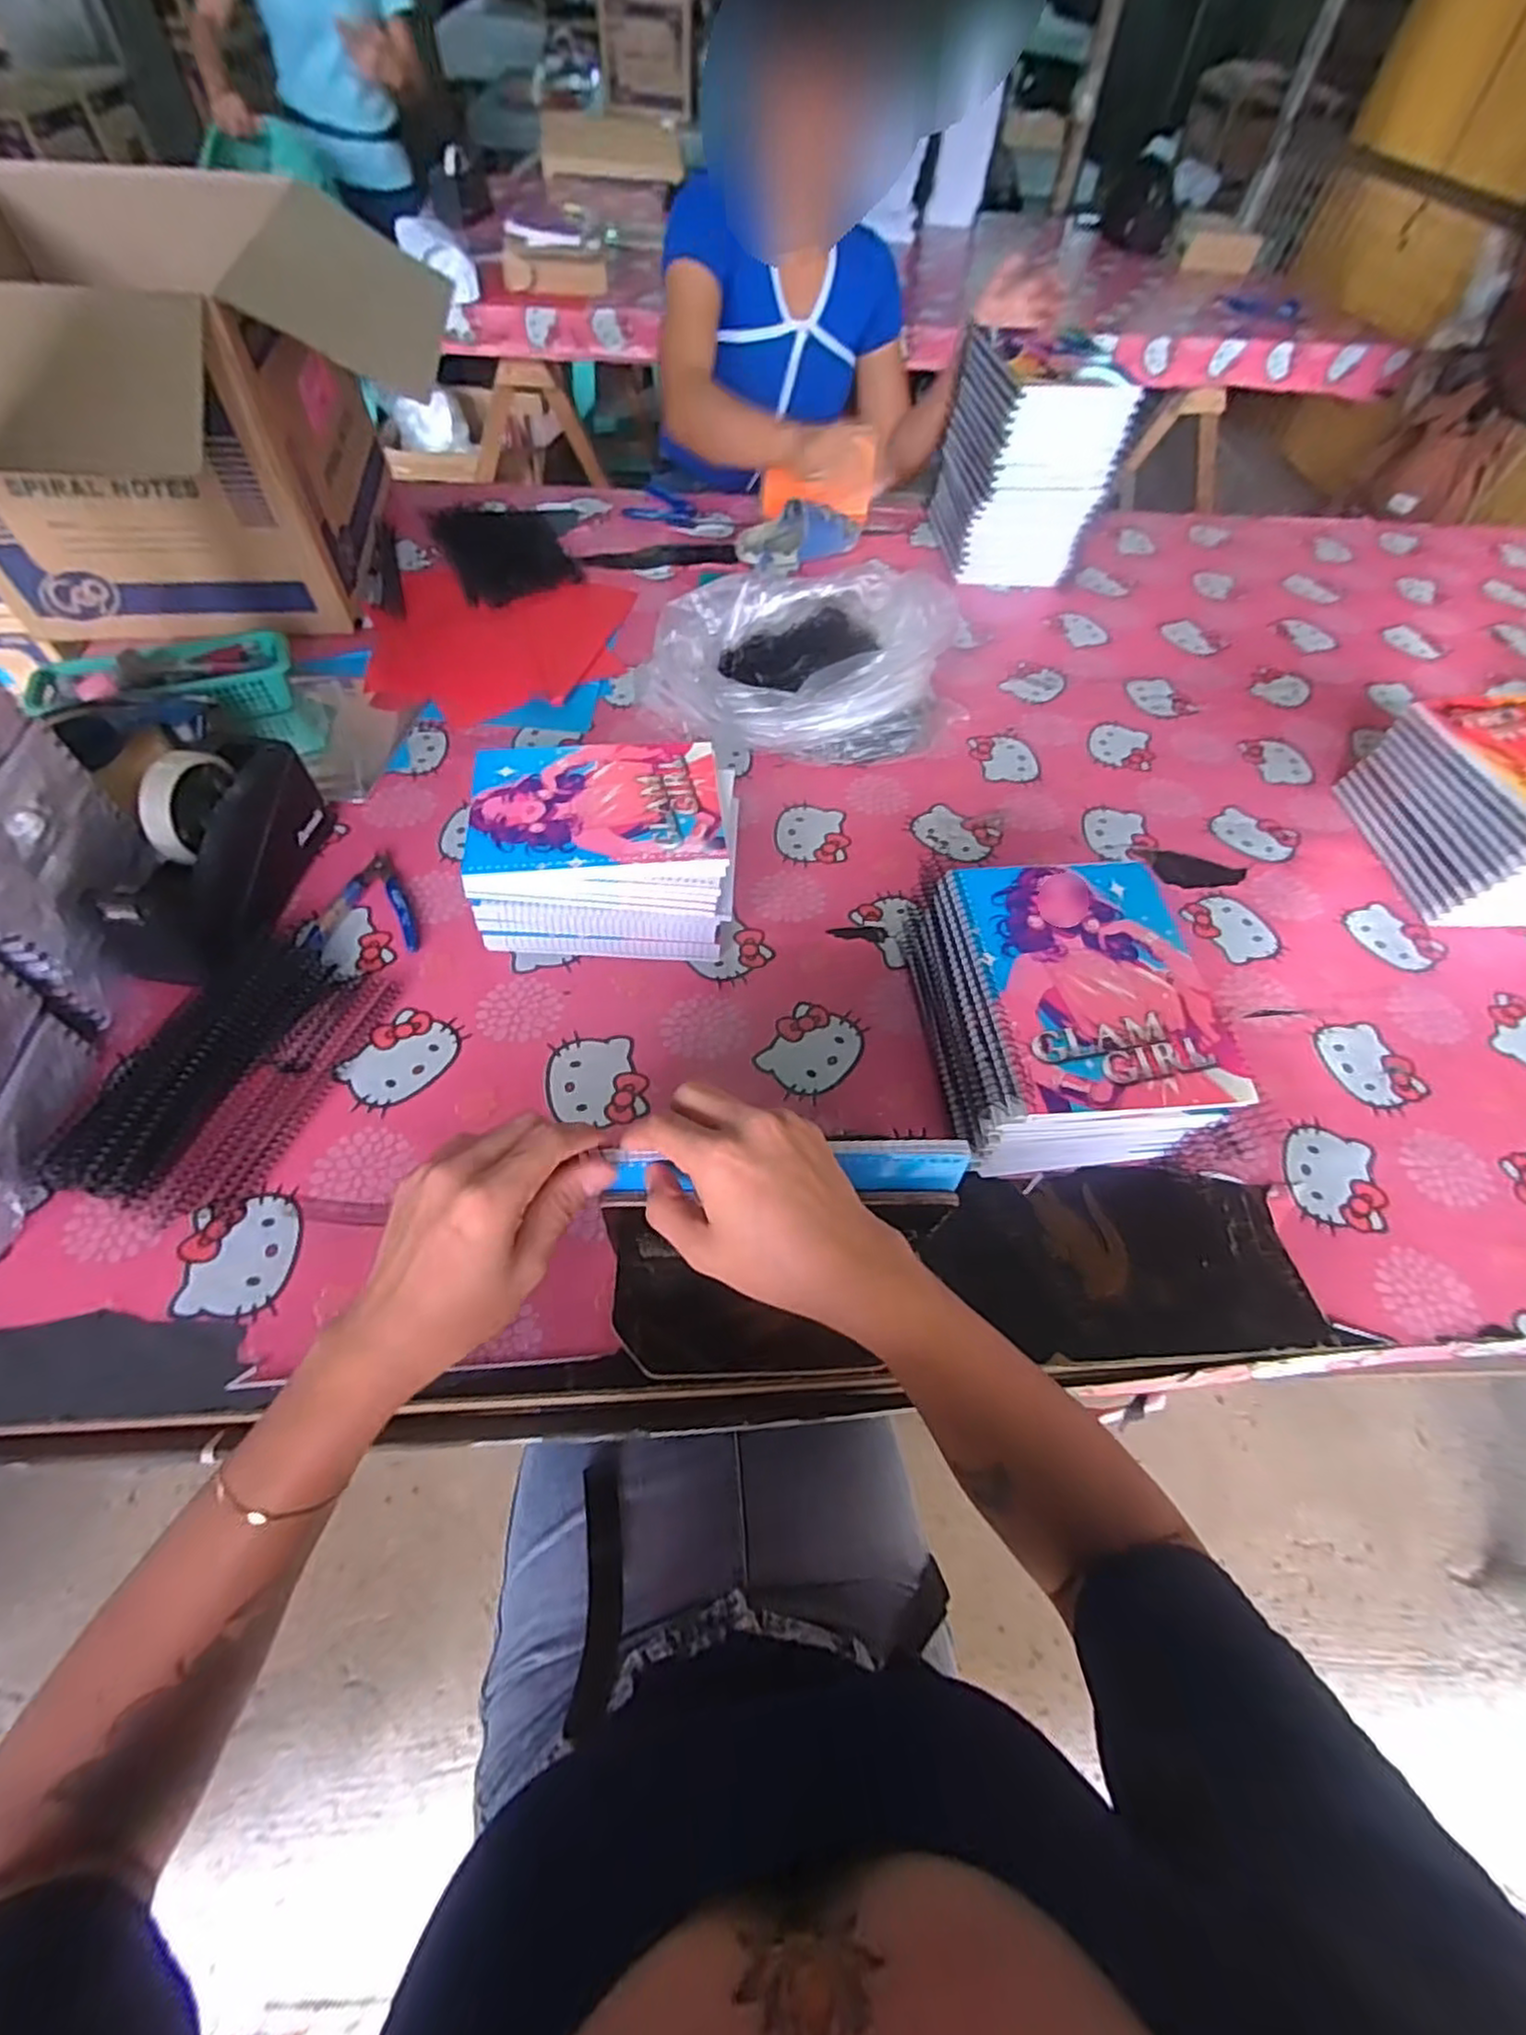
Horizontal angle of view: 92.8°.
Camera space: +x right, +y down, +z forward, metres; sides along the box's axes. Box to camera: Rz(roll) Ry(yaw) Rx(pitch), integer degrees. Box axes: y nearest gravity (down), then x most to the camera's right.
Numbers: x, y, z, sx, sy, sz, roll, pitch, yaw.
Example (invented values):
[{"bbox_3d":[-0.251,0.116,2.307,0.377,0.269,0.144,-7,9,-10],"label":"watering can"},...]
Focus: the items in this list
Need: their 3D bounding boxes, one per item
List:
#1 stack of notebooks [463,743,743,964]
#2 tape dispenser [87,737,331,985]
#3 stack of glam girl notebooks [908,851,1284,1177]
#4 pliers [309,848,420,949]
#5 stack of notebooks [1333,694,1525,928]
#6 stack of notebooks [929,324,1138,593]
[{"bbox_3d":[-0.129,-0.142,0.617,0.202,0.100,0.153,2,57,-3],"label":"stack of notebooks"},{"bbox_3d":[-0.435,-0.134,0.575,0.097,0.108,0.195,6,57,-1],"label":"tape dispenser"},{"bbox_3d":[0.222,-0.005,0.535,0.179,0.131,0.218,-1,57,-5],"label":"stack of glam girl notebooks"},{"bbox_3d":[-0.336,-0.102,0.624,0.077,0.012,0.108,-6,58,-8],"label":"pliers"},{"bbox_3d":[0.701,-0.194,0.697,0.144,0.119,0.201,-1,57,-5],"label":"stack of notebooks"},{"bbox_3d":[0.344,-0.727,0.963,0.170,0.219,0.195,-3,57,-7],"label":"stack of notebooks"}]

